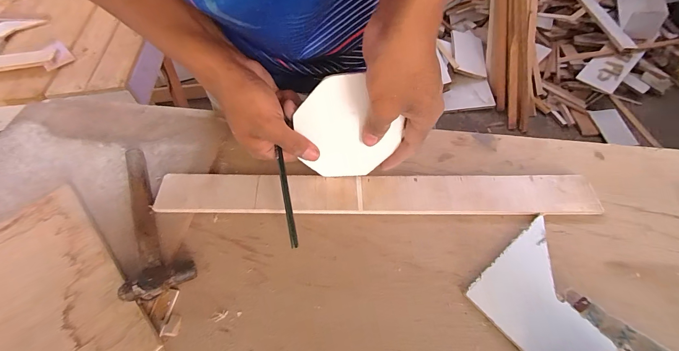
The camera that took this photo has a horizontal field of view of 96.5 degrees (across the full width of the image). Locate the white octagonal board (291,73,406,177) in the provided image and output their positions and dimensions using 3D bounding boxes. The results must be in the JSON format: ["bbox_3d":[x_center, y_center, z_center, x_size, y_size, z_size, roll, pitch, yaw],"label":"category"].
[{"bbox_3d":[0.003,-0.044,0.321,0.106,0.106,0.005,-33,28,27],"label":"white octagonal board"}]

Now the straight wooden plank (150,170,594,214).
[{"bbox_3d":[0.038,0.017,0.344,0.477,0.008,0.057,0,53,1],"label":"straight wooden plank"}]

